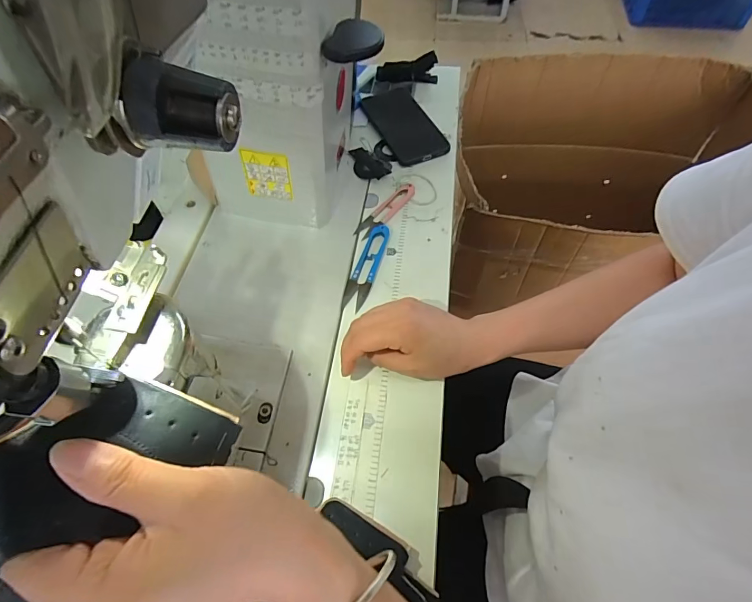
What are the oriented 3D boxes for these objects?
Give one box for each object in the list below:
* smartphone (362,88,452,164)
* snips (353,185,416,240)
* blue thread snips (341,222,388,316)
[{"bbox_3d":[0.042,-0.260,0.585,0.080,0.016,0.167,-19,59,-9],"label":"smartphone"},{"bbox_3d":[0.014,-0.114,0.497,0.023,0.006,0.102,34,65,21],"label":"snips"},{"bbox_3d":[-0.011,-0.042,0.454,0.027,0.012,0.114,14,59,11],"label":"blue thread snips"}]

